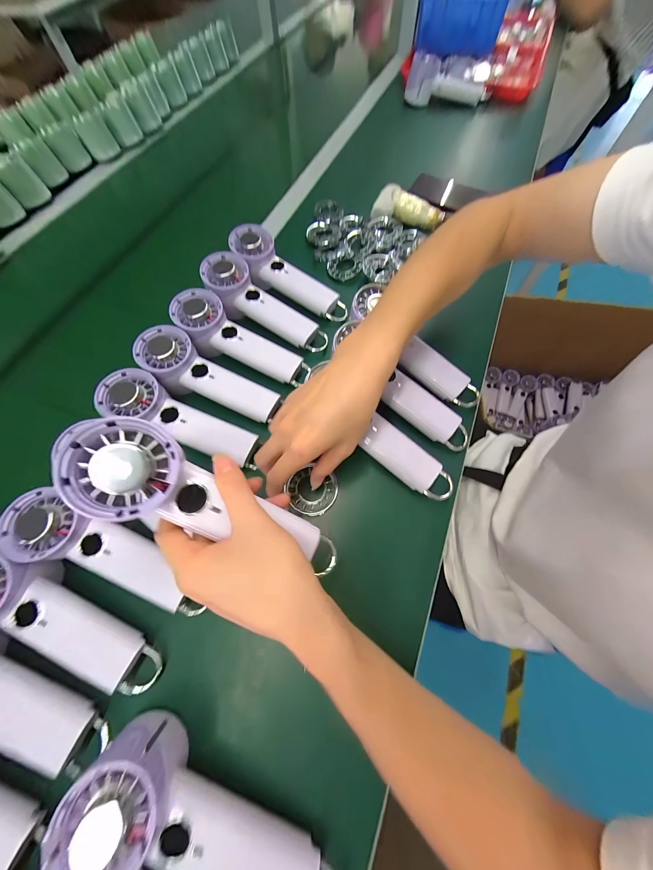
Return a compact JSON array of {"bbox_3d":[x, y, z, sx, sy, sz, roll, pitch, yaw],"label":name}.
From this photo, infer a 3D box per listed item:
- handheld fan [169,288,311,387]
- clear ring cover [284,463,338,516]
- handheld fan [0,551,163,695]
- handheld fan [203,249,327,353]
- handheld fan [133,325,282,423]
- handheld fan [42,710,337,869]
[{"bbox_3d":[-0.109,-0.119,0.363,0.194,0.035,0.064,29,69,-4],"label":"handheld fan"},{"bbox_3d":[-0.017,0.061,0.307,0.055,0.007,0.052,24,69,12],"label":"clear ring cover"},{"bbox_3d":[-0.236,0.163,0.244,0.194,0.036,0.062,31,70,-4],"label":"handheld fan"},{"bbox_3d":[-0.086,-0.175,0.384,0.193,0.035,0.063,36,71,-3],"label":"handheld fan"},{"bbox_3d":[-0.141,-0.069,0.338,0.174,0.033,0.059,28,69,-5],"label":"handheld fan"},{"bbox_3d":[-0.086,0.281,0.198,0.186,0.060,0.065,26,69,-1],"label":"handheld fan"}]

